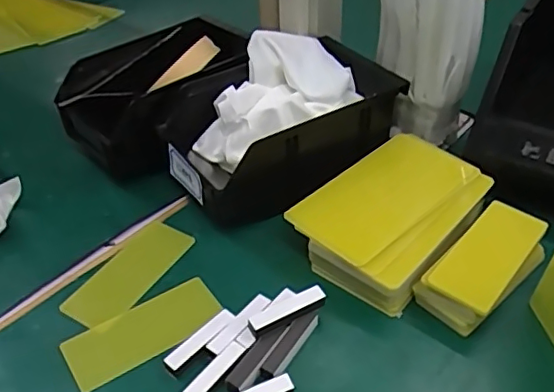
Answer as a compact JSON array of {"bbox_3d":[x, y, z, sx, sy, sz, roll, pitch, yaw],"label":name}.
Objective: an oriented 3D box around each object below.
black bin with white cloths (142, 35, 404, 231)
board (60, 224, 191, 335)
[{"bbox_3d":[0.002,-0.057,0.457,0.178,0.091,0.117,-23,44,-25],"label":"black bin with white cloths"},{"bbox_3d":[-0.102,0.053,0.396,0.043,0.005,0.098,19,43,22],"label":"board"}]

